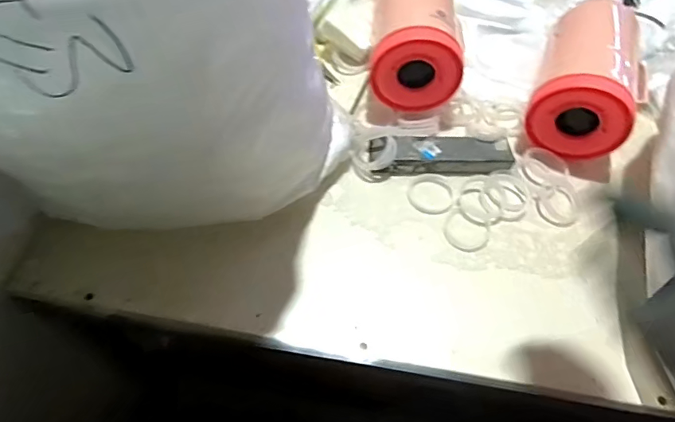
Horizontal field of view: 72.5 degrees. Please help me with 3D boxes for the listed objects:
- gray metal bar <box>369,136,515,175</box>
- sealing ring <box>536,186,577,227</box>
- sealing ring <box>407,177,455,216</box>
[{"bbox_3d":[0.146,-0.079,0.647,0.194,0.030,0.052,-1,56,-2],"label":"gray metal bar"},{"bbox_3d":[0.294,-0.008,0.618,0.052,0.010,0.063,-16,56,-3],"label":"sealing ring"},{"bbox_3d":[0.126,-0.020,0.624,0.059,0.009,0.060,1,56,-1],"label":"sealing ring"}]

